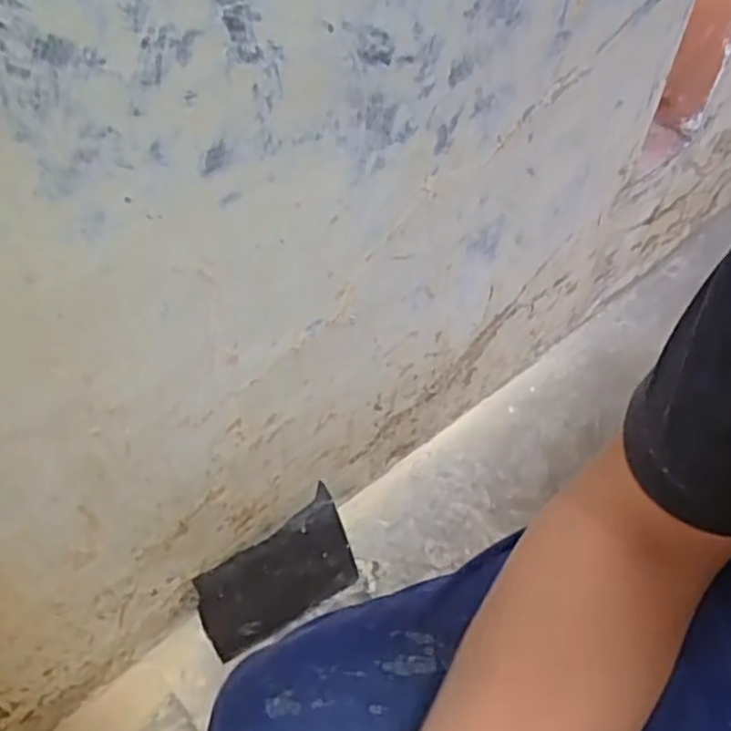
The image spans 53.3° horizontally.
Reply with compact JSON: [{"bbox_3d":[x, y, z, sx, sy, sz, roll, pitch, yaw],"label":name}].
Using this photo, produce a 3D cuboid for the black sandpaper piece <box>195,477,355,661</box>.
[{"bbox_3d":[-0.103,0.245,0.847,0.187,0.120,0.013,-26,23,-19],"label":"black sandpaper piece"}]

